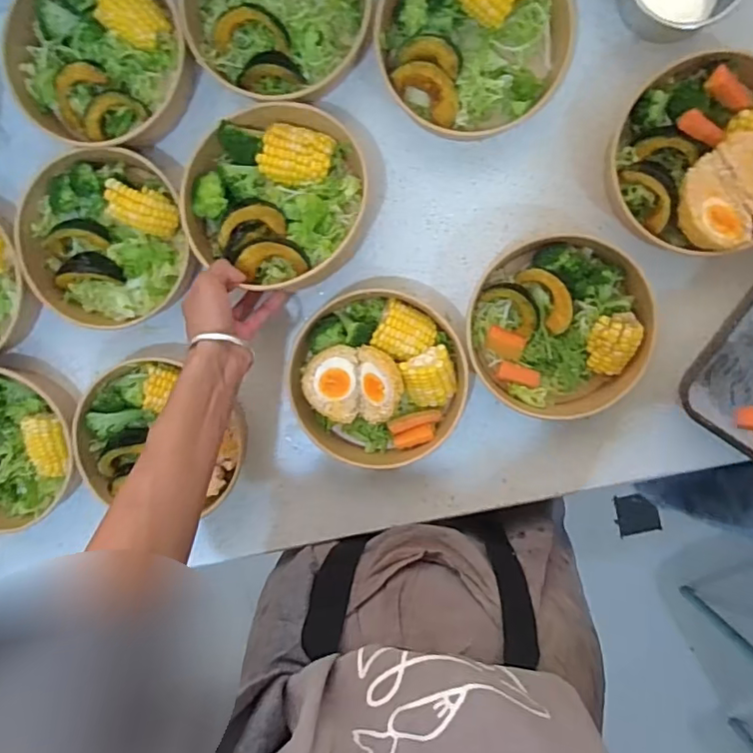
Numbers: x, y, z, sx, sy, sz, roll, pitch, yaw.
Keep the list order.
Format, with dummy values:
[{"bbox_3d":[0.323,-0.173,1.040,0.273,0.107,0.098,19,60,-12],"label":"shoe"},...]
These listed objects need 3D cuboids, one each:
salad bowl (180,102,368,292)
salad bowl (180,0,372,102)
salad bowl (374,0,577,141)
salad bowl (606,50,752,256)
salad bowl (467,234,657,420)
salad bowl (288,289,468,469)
[{"bbox_3d":[-0.095,-0.172,0.533,0.164,0.054,0.167,0,98,3],"label":"salad bowl"},{"bbox_3d":[-0.094,-0.355,0.537,0.171,0.044,0.175,0,98,3],"label":"salad bowl"},{"bbox_3d":[0.090,-0.314,0.527,0.168,0.053,0.169,0,98,3],"label":"salad bowl"},{"bbox_3d":[0.303,-0.201,0.519,0.163,0.056,0.160,0,98,3],"label":"salad bowl"},{"bbox_3d":[0.178,-0.045,0.558,0.164,0.056,0.176,0,98,3],"label":"salad bowl"},{"bbox_3d":[0.003,0.005,0.566,0.170,0.056,0.175,0,98,3],"label":"salad bowl"}]

